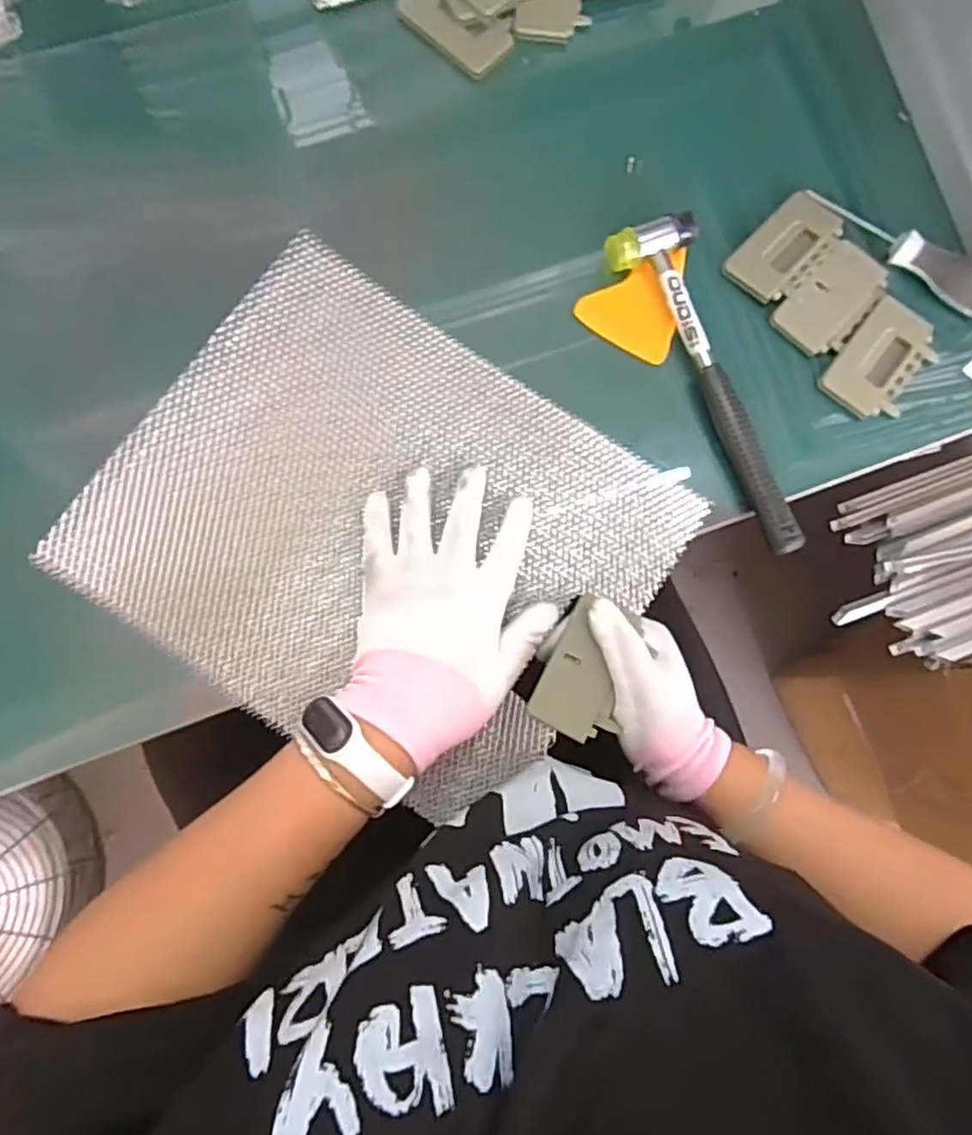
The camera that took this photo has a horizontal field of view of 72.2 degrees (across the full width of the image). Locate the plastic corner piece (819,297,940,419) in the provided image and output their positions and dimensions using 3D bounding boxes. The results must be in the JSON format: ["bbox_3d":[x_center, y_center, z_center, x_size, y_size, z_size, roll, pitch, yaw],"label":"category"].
[{"bbox_3d":[0.275,-0.142,0.461,0.055,0.007,0.087,39,81,5],"label":"plastic corner piece"}]

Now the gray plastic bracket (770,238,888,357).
[{"bbox_3d":[0.243,-0.190,0.468,0.047,0.009,0.086,42,82,6],"label":"gray plastic bracket"}]

